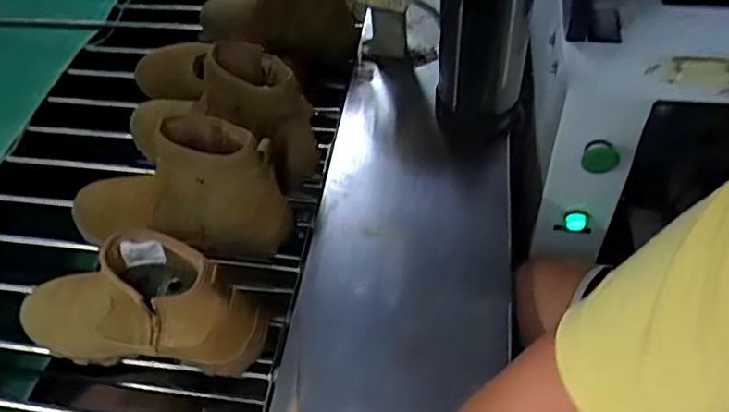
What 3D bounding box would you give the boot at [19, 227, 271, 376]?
[{"bbox_3d":[-0.252,0.100,0.633,0.273,0.148,0.088,9,52,10],"label":"boot"}]

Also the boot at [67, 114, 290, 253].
[{"bbox_3d":[-0.237,-0.017,0.730,0.279,0.169,0.089,-3,51,1],"label":"boot"}]

